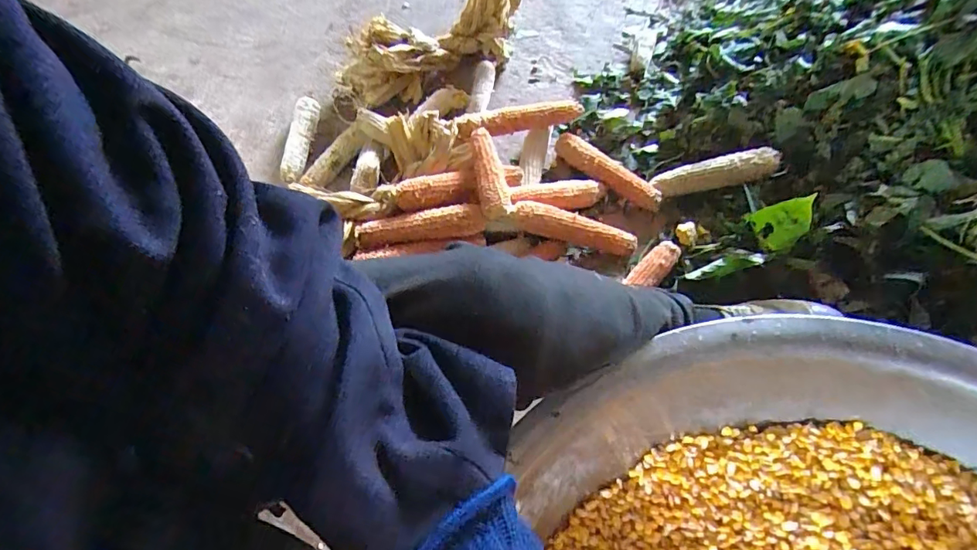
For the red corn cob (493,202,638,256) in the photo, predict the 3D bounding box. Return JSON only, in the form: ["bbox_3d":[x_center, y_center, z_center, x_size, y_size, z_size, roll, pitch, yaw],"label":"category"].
[{"bbox_3d":[0.110,-0.065,0.679,0.187,0.031,0.036,14,59,-7],"label":"red corn cob"}]

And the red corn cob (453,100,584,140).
[{"bbox_3d":[0.050,-0.236,0.765,0.206,0.041,0.040,-15,58,-21],"label":"red corn cob"}]

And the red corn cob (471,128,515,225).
[{"bbox_3d":[0.004,-0.134,0.667,0.040,0.034,0.144,-7,59,-2],"label":"red corn cob"}]

